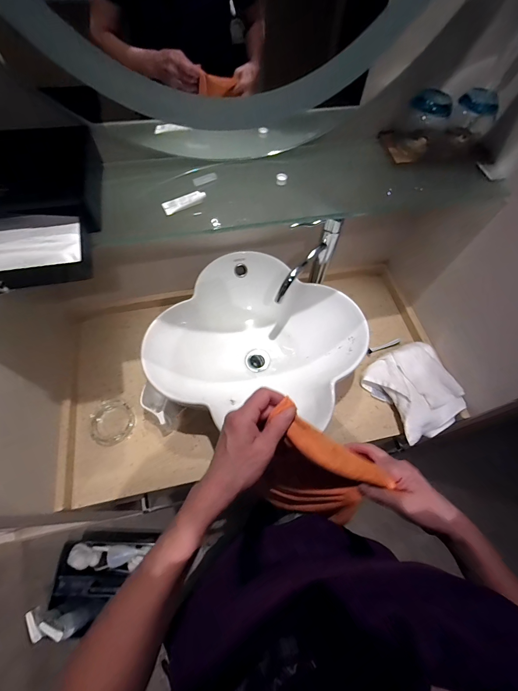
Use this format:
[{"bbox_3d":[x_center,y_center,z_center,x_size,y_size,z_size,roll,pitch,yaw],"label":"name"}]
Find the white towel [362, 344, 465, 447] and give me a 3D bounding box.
[{"bbox_3d":[0.413,0.117,0.806,0.205,0.081,0.227,-25,67,-15],"label":"white towel"}]

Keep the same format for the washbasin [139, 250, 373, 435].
[{"bbox_3d":[0.001,0.022,0.766,0.435,0.183,0.424,30,65,12],"label":"washbasin"}]

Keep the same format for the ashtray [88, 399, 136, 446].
[{"bbox_3d":[-0.362,0.190,0.752,0.101,0.039,0.095,1,63,-2],"label":"ashtray"}]

